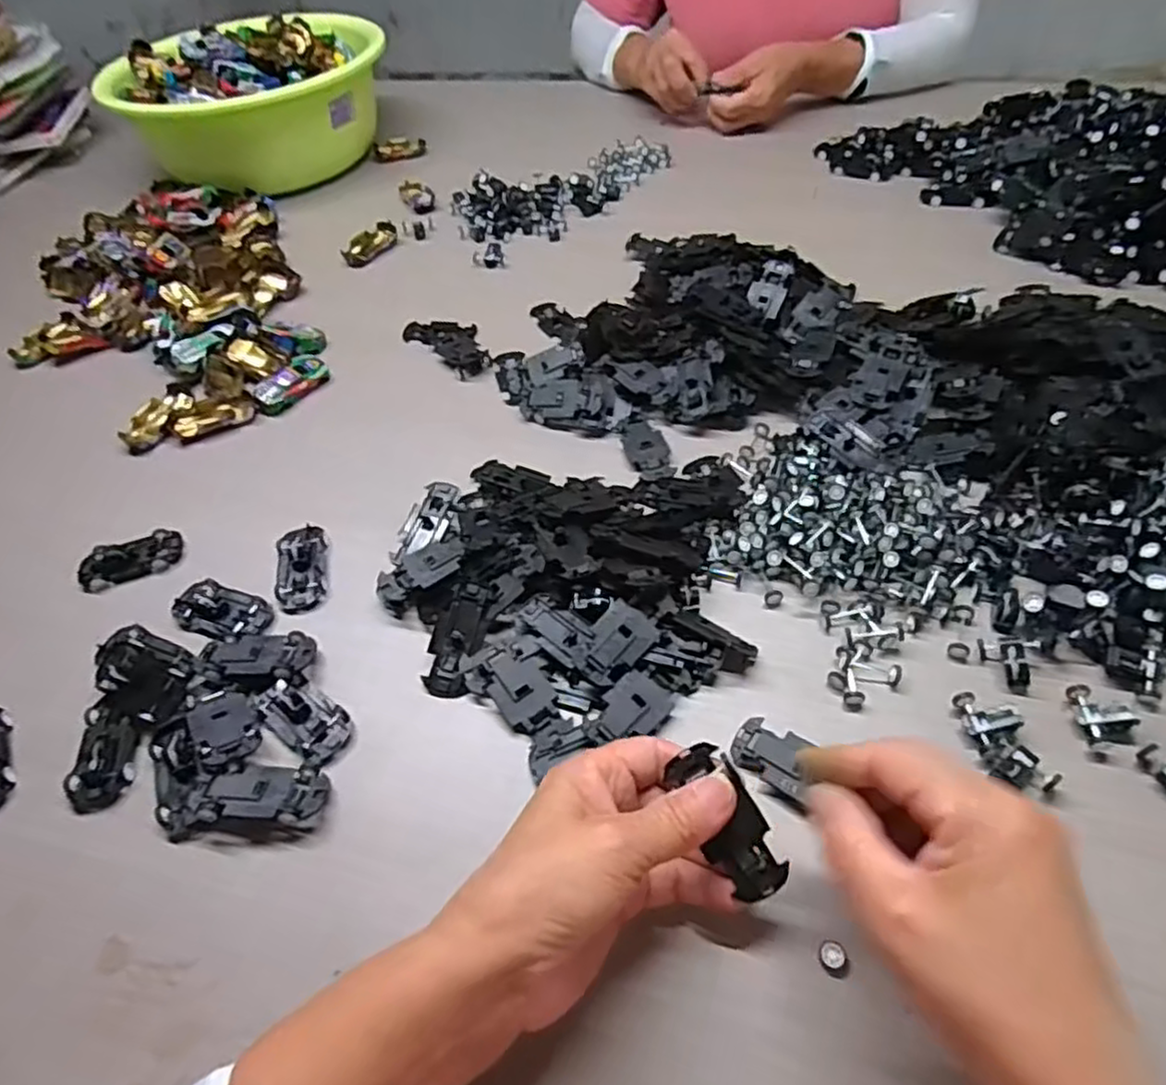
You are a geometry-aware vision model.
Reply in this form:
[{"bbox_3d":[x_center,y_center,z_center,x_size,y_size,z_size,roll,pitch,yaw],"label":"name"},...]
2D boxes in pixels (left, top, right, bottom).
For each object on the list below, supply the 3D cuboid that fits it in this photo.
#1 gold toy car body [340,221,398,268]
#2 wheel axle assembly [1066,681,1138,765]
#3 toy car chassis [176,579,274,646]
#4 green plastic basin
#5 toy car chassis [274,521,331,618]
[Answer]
[{"bbox_3d":[-0.216,-0.306,0.744,0.032,0.012,0.067,19,55,20],"label":"gold toy car body"},{"bbox_3d":[0.257,0.087,0.358,0.024,0.008,0.036,-5,51,2],"label":"wheel axle assembly"},{"bbox_3d":[-0.223,0.042,0.449,0.061,0.010,0.035,18,55,20],"label":"toy car chassis"},{"bbox_3d":[-0.388,-0.517,0.858,0.263,0.128,0.256,-3,51,4],"label":"green plastic basin"},{"bbox_3d":[-0.181,0.016,0.467,0.032,0.011,0.065,-11,51,-3],"label":"toy car chassis"}]

